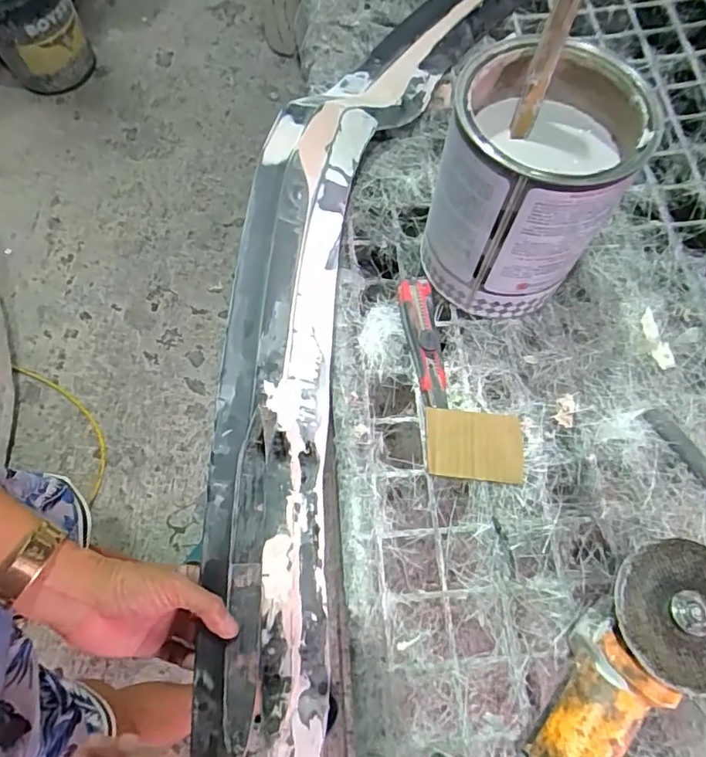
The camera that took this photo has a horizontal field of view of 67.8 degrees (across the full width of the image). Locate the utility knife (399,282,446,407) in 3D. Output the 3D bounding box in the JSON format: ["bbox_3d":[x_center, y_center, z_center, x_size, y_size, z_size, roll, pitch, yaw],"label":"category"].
[{"bbox_3d":[0.074,-0.044,0.559,0.038,0.032,0.152,-5,69,0],"label":"utility knife"}]

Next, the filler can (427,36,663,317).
[{"bbox_3d":[0.167,-0.180,0.519,0.152,0.206,0.162,-1,69,2],"label":"filler can"}]

